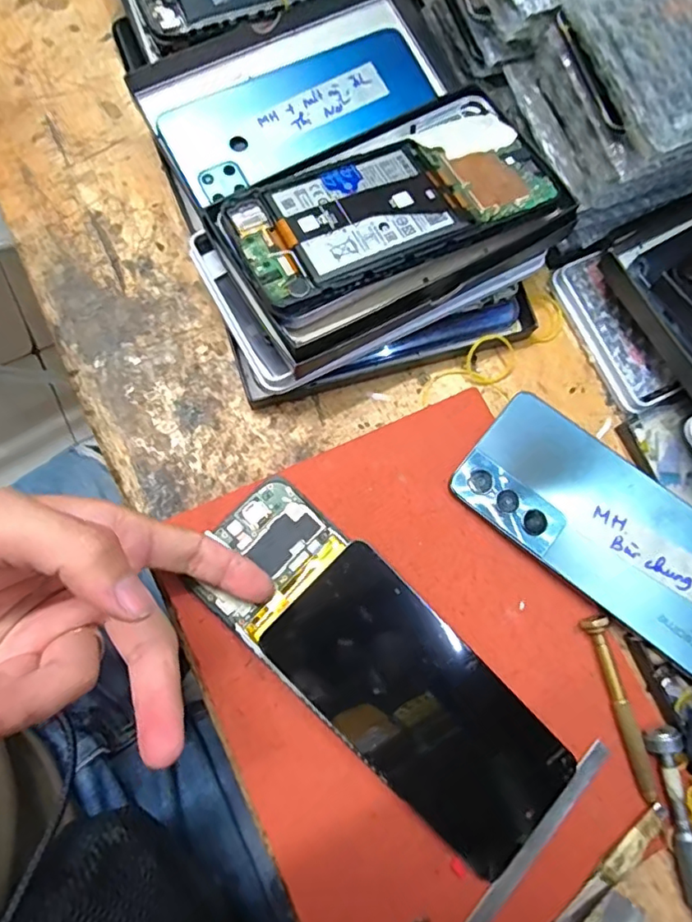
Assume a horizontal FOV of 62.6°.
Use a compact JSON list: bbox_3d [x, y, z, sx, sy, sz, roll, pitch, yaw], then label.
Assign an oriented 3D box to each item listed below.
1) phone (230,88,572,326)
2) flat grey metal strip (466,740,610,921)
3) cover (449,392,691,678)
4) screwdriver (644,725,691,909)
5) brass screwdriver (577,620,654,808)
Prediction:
[{"bbox_3d":[0.023,-0.131,0.288,0.159,0.008,0.083,-26,72,-11],"label":"phone"},{"bbox_3d":[0.087,0.191,0.277,0.009,0.004,0.129,42,76,12],"label":"flat grey metal strip"},{"bbox_3d":[0.141,0.037,0.304,0.162,0.005,0.073,37,81,9],"label":"cover"},{"bbox_3d":[0.168,0.195,0.276,0.014,0.013,0.124,-9,78,-7],"label":"screwdriver"},{"bbox_3d":[0.141,0.125,0.290,0.010,0.006,0.091,-12,78,-7],"label":"brass screwdriver"}]

